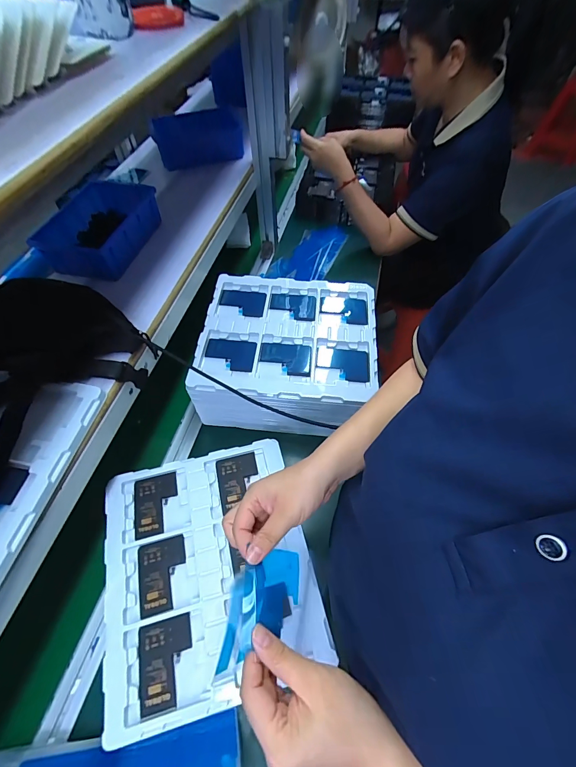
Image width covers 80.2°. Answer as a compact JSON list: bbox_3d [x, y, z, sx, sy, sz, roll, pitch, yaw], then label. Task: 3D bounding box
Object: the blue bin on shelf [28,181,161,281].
[{"bbox_3d":[-0.325,-0.276,0.606,0.129,0.058,0.203,9,57,8],"label":"blue bin on shelf"}]

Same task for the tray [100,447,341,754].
[{"bbox_3d":[-0.115,0.254,0.492,0.276,0.018,0.316,-14,57,-7],"label":"tray"}]

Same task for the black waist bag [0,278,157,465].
[{"bbox_3d":[-0.361,-0.018,0.446,0.335,0.074,0.254,-25,59,-14],"label":"black waist bag"}]

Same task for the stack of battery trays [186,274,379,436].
[{"bbox_3d":[0.003,-0.057,0.683,0.313,0.148,0.274,5,57,5],"label":"stack of battery trays"}]

